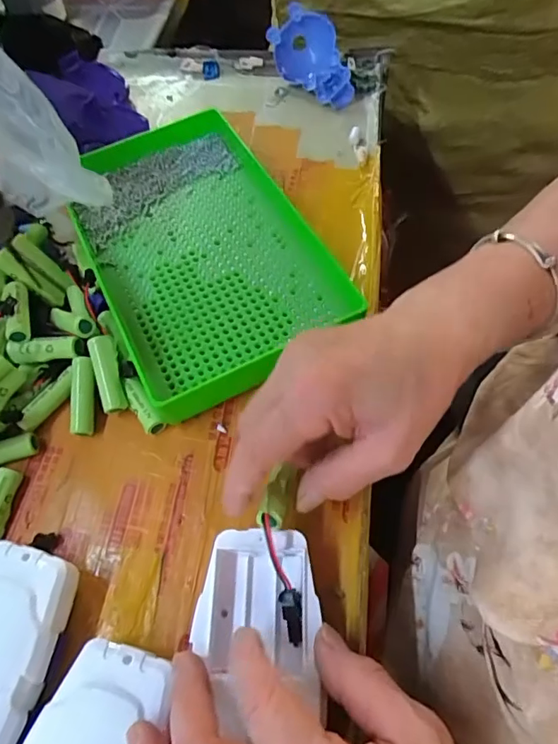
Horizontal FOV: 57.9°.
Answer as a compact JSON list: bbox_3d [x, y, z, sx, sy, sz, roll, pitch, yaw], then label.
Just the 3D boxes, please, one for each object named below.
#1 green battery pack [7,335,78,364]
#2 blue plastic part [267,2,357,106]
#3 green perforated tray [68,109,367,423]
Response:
[{"bbox_3d":[-0.155,-0.015,0.333,0.046,0.016,0.015,-1,62,3],"label":"green battery pack"},{"bbox_3d":[0.031,-0.298,0.477,0.050,0.051,0.095,-27,64,-10],"label":"blue plastic part"},{"bbox_3d":[-0.058,-0.096,0.377,0.158,0.032,0.245,-25,64,-9],"label":"green perforated tray"}]

